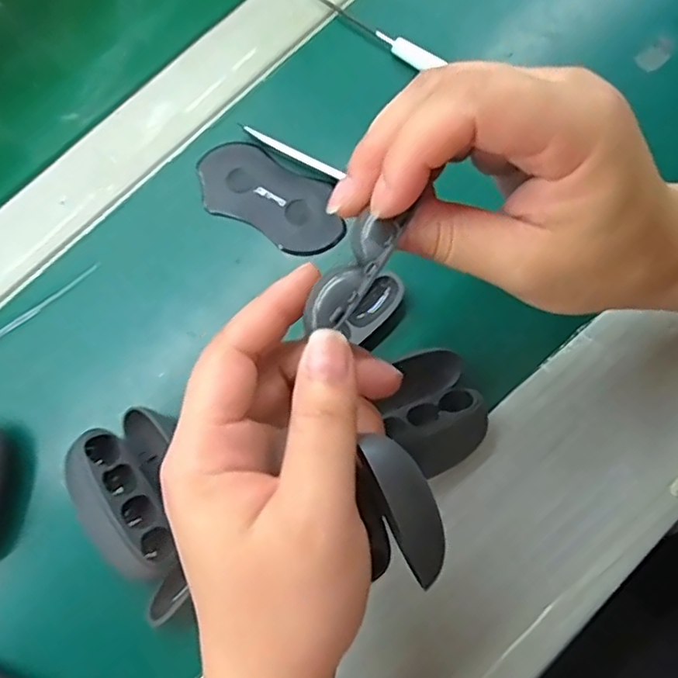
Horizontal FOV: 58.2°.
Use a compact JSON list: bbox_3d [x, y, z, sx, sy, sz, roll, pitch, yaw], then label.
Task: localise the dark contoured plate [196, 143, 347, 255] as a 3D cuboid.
[{"bbox_3d":[-0.035,-0.072,0.312,0.081,0.004,0.039,28,81,6],"label":"dark contoured plate"}]

